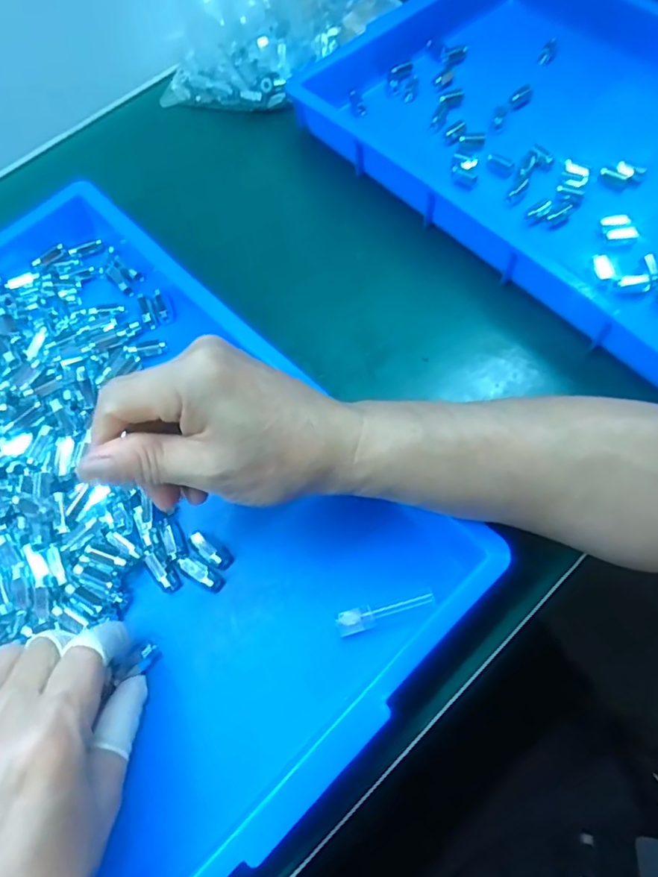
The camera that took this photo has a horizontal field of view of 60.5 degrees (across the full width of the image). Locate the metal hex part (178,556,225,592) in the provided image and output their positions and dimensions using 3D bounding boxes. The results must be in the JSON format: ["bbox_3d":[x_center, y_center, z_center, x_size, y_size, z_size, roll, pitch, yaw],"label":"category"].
[{"bbox_3d":[-0.078,0.081,0.339,0.030,0.012,0.011,27,72,13],"label":"metal hex part"}]

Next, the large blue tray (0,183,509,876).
[{"bbox_3d":[-0.145,0.024,0.350,0.291,0.056,0.426,-43,72,-13],"label":"large blue tray"}]

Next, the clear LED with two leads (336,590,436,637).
[{"bbox_3d":[0.032,0.097,0.318,0.057,0.010,0.013,-16,65,-4],"label":"clear LED with two leads"}]

